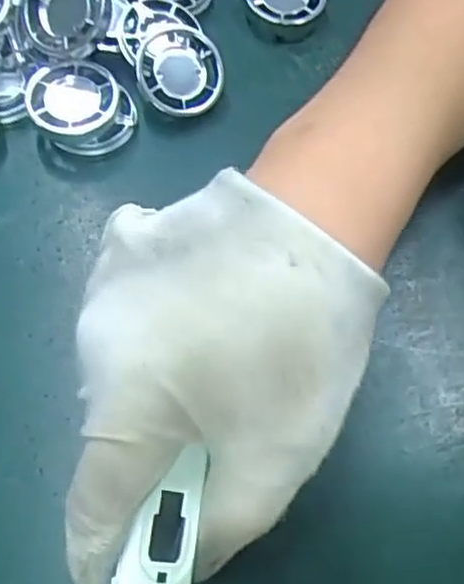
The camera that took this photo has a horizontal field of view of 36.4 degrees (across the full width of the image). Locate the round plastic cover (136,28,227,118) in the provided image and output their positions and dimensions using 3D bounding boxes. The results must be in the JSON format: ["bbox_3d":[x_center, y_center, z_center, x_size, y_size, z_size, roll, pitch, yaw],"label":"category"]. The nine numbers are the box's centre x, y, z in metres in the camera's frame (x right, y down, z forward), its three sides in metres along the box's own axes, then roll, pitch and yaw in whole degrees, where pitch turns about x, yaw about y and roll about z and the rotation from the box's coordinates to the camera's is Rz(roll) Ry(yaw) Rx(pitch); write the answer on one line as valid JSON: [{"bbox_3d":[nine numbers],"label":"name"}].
[{"bbox_3d":[-0.023,-0.097,0.310,0.037,0.005,0.040,0,86,-5],"label":"round plastic cover"}]

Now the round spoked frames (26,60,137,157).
[{"bbox_3d":[-0.064,-0.077,0.304,0.042,0.022,0.037,5,64,-1],"label":"round spoked frames"}]

